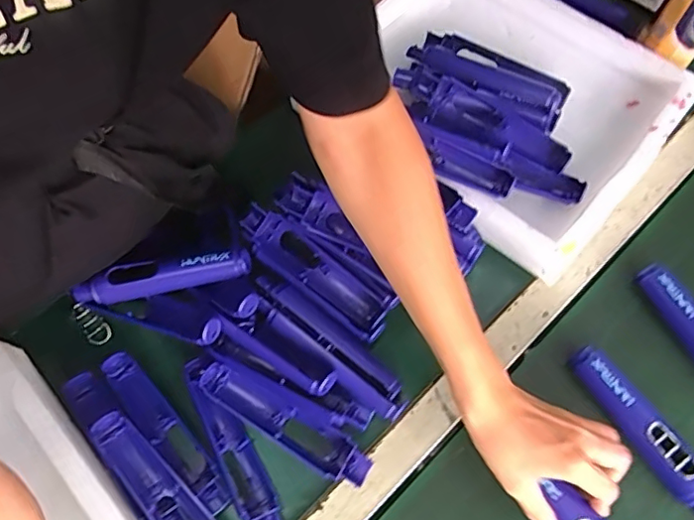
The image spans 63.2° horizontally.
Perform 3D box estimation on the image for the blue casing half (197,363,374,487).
[{"bbox_3d":[-0.058,0.149,0.518,0.174,0.021,0.036,29,71,13],"label":"blue casing half"}]

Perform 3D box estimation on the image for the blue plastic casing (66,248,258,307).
[{"bbox_3d":[-0.182,0.014,0.552,0.175,0.027,0.029,-9,67,-2],"label":"blue plastic casing"}]

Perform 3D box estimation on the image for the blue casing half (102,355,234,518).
[{"bbox_3d":[-0.169,0.157,0.521,0.035,0.021,0.178,-40,72,-14],"label":"blue casing half"}]

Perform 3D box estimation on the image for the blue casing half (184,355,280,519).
[{"bbox_3d":[-0.104,0.168,0.511,0.032,0.023,0.174,-26,69,-9],"label":"blue casing half"}]

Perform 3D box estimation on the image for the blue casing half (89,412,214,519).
[{"bbox_3d":[-0.159,0.204,0.485,0.174,0.026,0.037,41,74,17],"label":"blue casing half"}]

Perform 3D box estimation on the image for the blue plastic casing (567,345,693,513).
[{"bbox_3d":[0.267,0.153,0.504,0.032,0.026,0.170,-35,70,-12],"label":"blue plastic casing"}]

